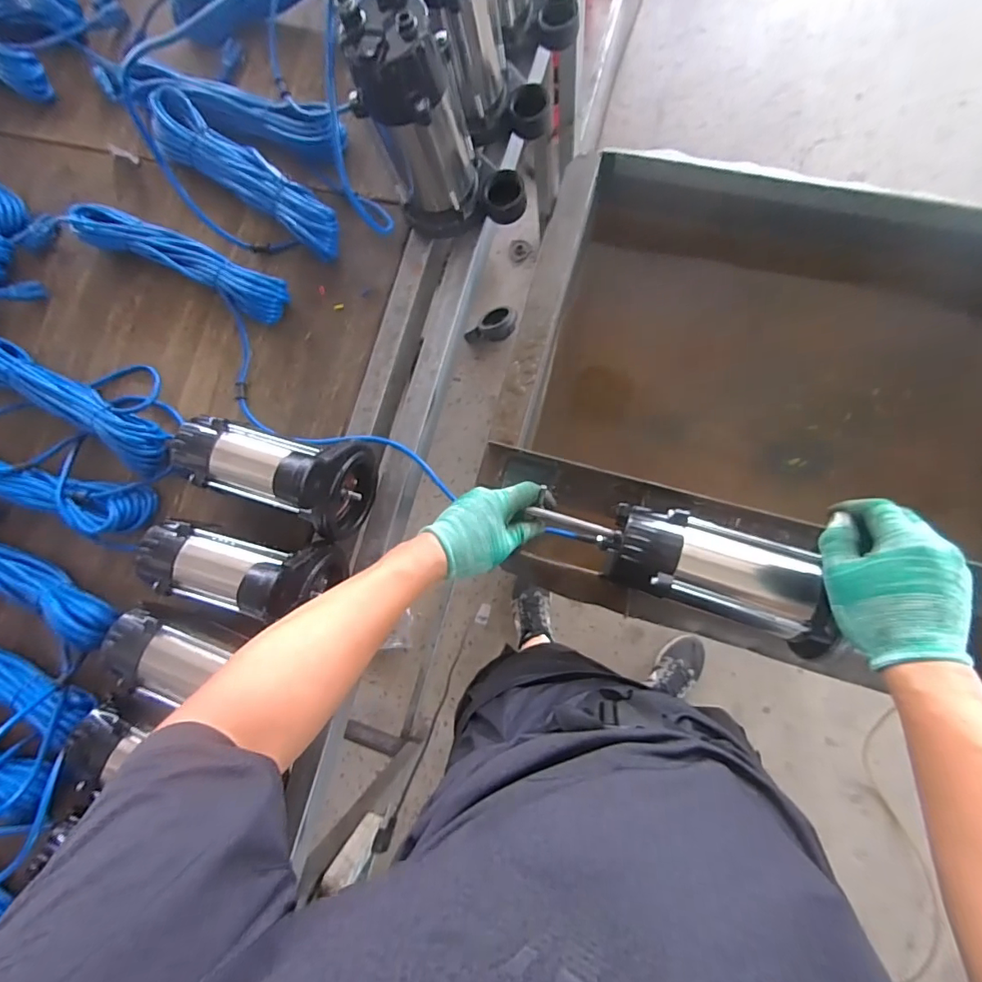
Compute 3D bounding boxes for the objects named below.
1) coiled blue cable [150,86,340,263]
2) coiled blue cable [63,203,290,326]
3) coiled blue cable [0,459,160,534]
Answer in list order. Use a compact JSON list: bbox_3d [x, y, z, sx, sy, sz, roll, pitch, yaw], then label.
[{"bbox_3d":[-0.346,-0.436,0.673,0.340,0.049,0.079,38,89,11],"label":"coiled blue cable"},{"bbox_3d":[-0.434,-0.324,0.673,0.337,0.043,0.066,25,87,10],"label":"coiled blue cable"},{"bbox_3d":[-0.630,-0.008,0.668,0.357,0.048,0.075,12,85,9],"label":"coiled blue cable"}]

